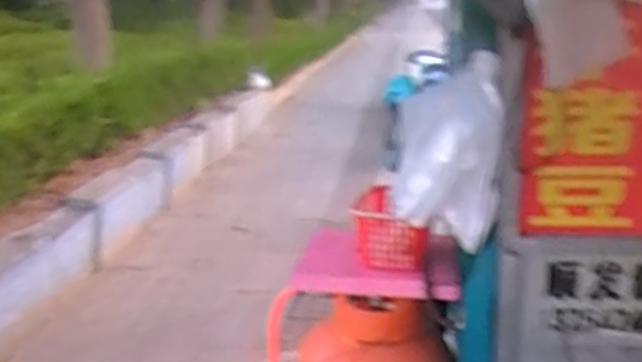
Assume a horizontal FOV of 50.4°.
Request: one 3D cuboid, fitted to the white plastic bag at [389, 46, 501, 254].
[{"bbox_3d":[0.192,-0.050,1.089,0.042,0.287,0.190,-15,19,-36],"label":"white plastic bag"}]

